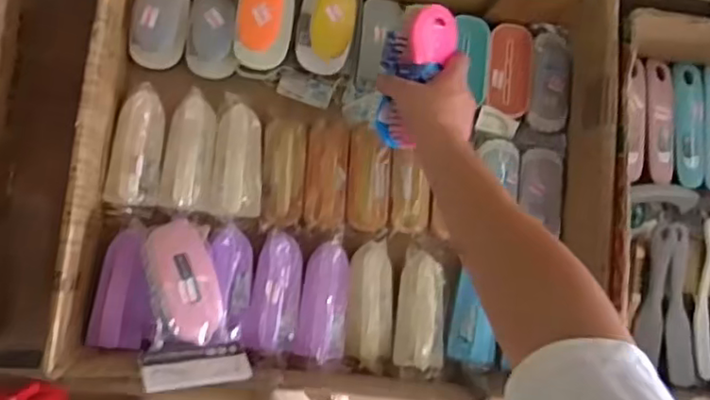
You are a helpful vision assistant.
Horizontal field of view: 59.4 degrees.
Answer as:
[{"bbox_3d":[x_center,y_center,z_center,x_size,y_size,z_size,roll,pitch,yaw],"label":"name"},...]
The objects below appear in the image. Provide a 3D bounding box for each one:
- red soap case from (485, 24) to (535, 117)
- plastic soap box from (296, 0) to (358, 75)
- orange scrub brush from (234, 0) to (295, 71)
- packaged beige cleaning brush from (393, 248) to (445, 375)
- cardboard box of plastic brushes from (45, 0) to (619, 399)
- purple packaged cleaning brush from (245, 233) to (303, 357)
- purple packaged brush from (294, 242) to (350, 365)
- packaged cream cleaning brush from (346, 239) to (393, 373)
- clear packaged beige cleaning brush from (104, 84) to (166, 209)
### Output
[{"bbox_3d":[0.201,-0.168,0.804,0.056,0.024,0.119,8,84,-8],"label":"red soap case"},{"bbox_3d":[-0.031,-0.209,0.729,0.063,0.051,0.108,8,84,-8],"label":"plastic soap box"},{"bbox_3d":[-0.106,-0.208,0.725,0.063,0.040,0.107,9,84,-8],"label":"orange scrub brush"},{"bbox_3d":[0.083,0.132,0.742,0.059,0.036,0.139,7,84,-8],"label":"packaged beige cleaning brush"},{"bbox_3d":[-0.005,-0.039,0.728,0.570,0.140,0.490,5,84,-8],"label":"cardboard box of plastic brushes"},{"bbox_3d":[-0.091,0.106,0.723,0.058,0.037,0.133,8,84,-8],"label":"purple packaged cleaning brush"},{"bbox_3d":[-0.034,0.119,0.730,0.057,0.040,0.133,8,84,-8],"label":"purple packaged brush"},{"bbox_3d":[0.020,0.126,0.741,0.055,0.035,0.151,3,85,-8],"label":"packaged cream cleaning brush"},{"bbox_3d":[-0.254,-0.061,0.717,0.058,0.044,0.136,5,84,-8],"label":"clear packaged beige cleaning brush"}]

